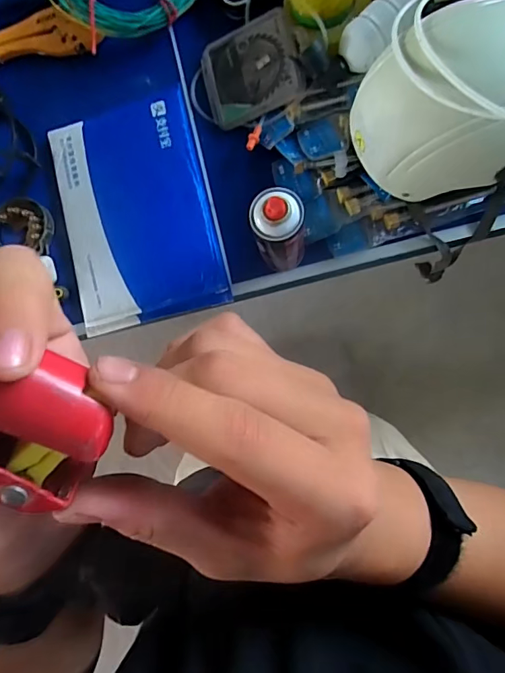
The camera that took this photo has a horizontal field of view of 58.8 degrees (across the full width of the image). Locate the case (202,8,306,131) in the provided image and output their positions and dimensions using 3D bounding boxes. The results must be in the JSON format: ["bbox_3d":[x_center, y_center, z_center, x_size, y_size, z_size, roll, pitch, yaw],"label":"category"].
[{"bbox_3d":[-0.004,-0.401,0.668,0.142,0.019,0.141,-18,83,19],"label":"case"}]

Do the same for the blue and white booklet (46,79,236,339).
[{"bbox_3d":[-0.177,-0.193,0.684,0.227,0.018,0.334,-13,85,6],"label":"blue and white booklet"}]

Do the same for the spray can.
[{"bbox_3d":[0.035,-0.136,0.580,0.060,0.187,0.065,0,86,7],"label":"spray can"}]

